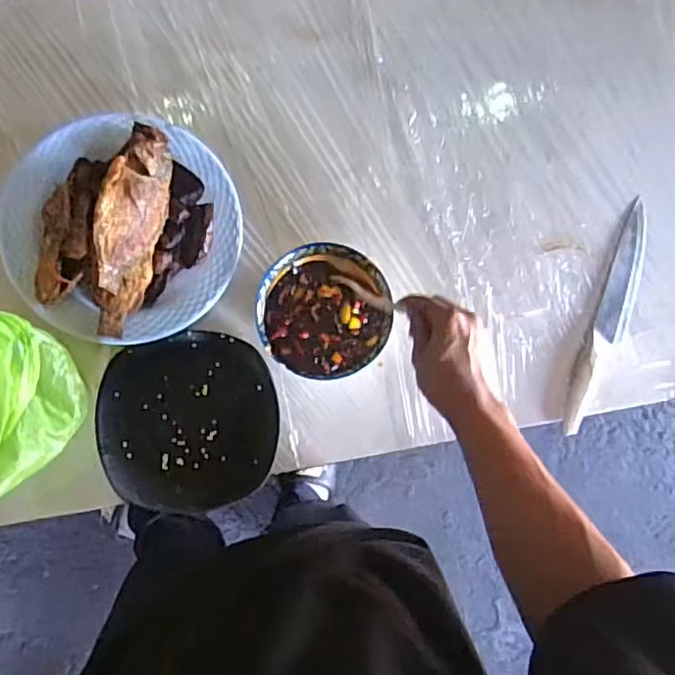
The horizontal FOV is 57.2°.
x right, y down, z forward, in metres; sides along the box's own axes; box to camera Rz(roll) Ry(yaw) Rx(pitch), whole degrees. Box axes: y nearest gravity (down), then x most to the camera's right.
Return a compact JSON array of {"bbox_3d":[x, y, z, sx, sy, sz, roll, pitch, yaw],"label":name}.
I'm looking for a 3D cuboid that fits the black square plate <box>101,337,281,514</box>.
[{"bbox_3d":[-0.164,0.095,0.689,0.185,0.028,0.188,-10,87,-8],"label":"black square plate"}]

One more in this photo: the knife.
[{"bbox_3d":[0.338,-0.025,0.765,0.040,0.016,0.302,21,83,-5],"label":"knife"}]

